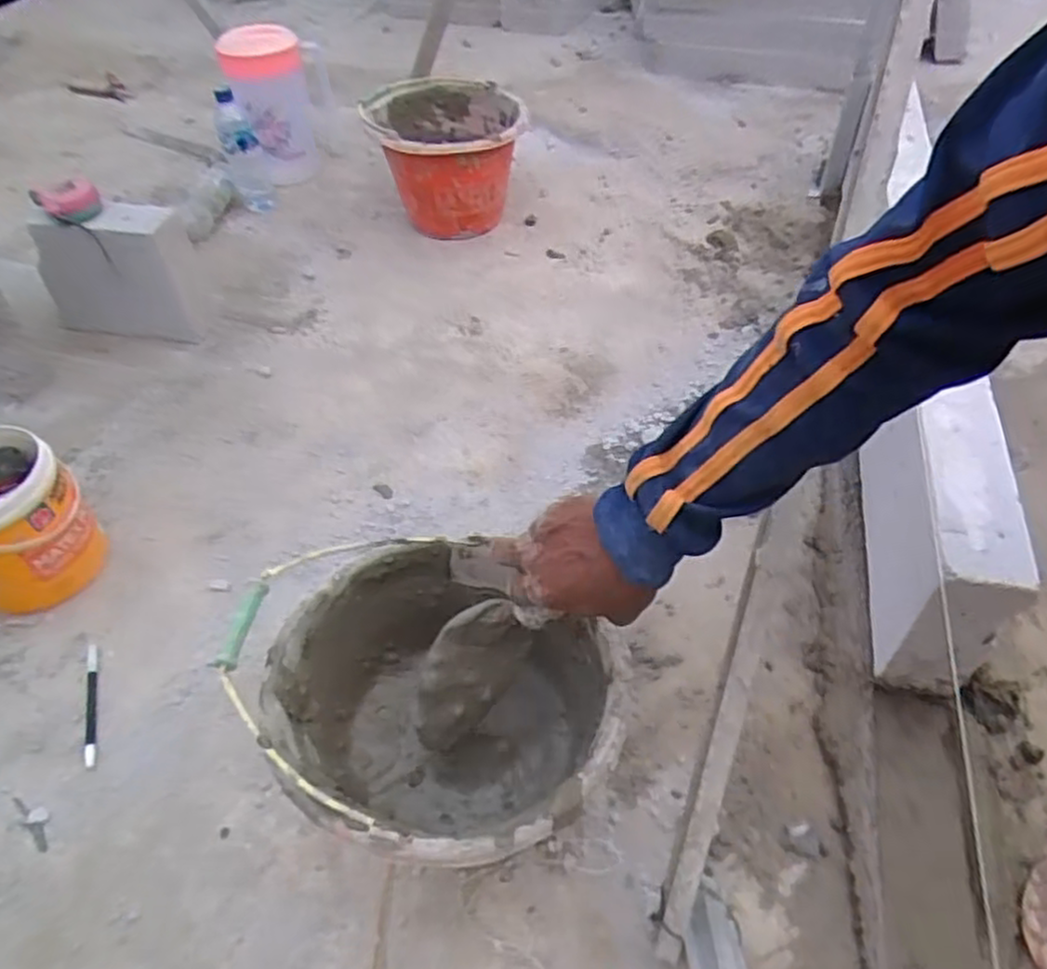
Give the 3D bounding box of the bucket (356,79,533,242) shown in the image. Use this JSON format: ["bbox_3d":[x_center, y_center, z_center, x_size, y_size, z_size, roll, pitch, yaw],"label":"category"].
[{"bbox_3d":[-0.132,-0.590,1.367,0.254,0.207,0.272,-1,48,2],"label":"bucket"}]

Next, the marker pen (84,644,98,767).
[{"bbox_3d":[-0.461,0.231,0.787,0.012,0.009,0.149,-18,50,-13],"label":"marker pen"}]

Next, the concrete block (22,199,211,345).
[{"bbox_3d":[-0.638,-0.342,1.174,0.261,0.208,0.101,4,48,6],"label":"concrete block"}]

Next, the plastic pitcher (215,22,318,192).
[{"bbox_3d":[-0.493,-0.743,1.464,0.155,0.273,0.130,-14,49,-10],"label":"plastic pitcher"}]

